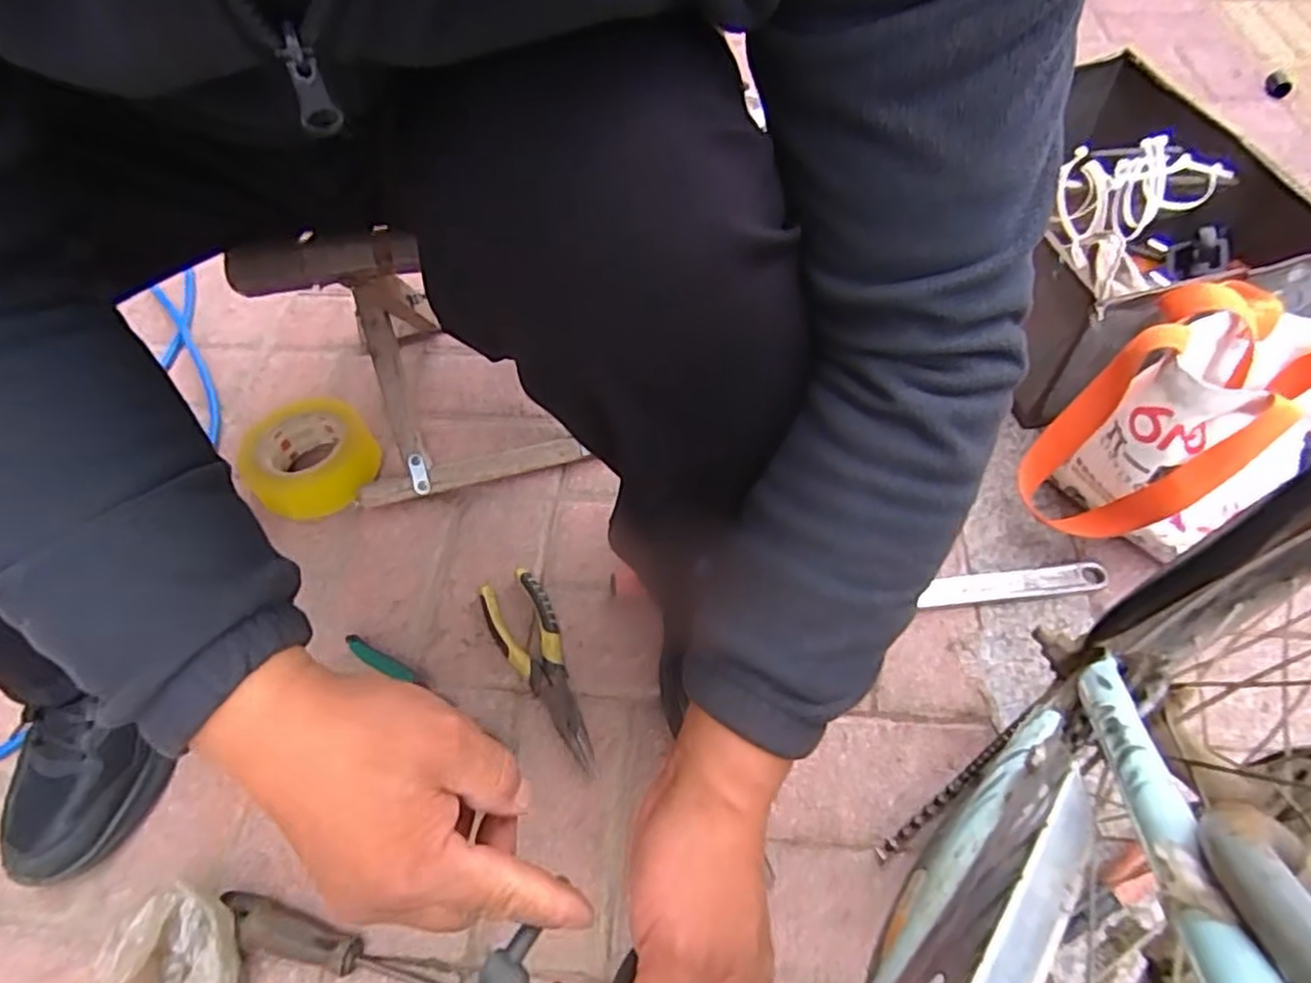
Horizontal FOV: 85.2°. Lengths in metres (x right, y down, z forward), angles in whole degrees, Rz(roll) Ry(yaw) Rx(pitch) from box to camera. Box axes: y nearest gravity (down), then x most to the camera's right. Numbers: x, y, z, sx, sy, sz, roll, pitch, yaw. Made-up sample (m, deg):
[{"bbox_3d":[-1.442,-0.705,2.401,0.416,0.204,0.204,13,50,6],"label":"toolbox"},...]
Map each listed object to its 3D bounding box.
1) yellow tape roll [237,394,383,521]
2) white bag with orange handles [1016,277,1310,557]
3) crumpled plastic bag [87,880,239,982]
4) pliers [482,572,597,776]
[{"bbox_3d":[-0.350,-0.030,0.734,0.123,0.056,0.124,-2,54,3],"label":"yellow tape roll"},{"bbox_3d":[0.479,-0.062,0.634,0.244,0.209,0.158,-27,57,-15],"label":"white bag with orange handles"},{"bbox_3d":[-0.328,0.325,0.491,0.093,0.054,0.089,7,56,8],"label":"crumpled plastic bag"},{"bbox_3d":[-0.095,0.154,0.625,0.056,0.021,0.190,-27,57,-15],"label":"pliers"}]

